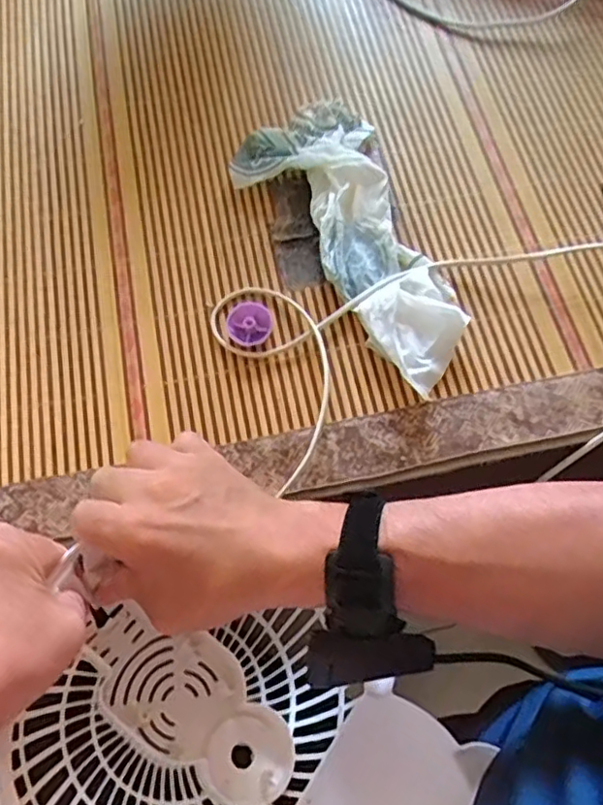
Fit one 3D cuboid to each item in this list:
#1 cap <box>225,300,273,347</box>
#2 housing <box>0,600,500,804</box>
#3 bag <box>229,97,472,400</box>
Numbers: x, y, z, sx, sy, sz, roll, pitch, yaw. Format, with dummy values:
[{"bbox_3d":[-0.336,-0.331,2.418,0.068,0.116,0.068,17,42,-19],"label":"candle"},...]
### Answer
[{"bbox_3d":[-0.042,-0.062,0.475,0.035,0.016,0.035,-1,67,2],"label":"cap"},{"bbox_3d":[-0.031,0.214,0.378,0.274,0.105,0.226,21,41,13],"label":"housing"},{"bbox_3d":[0.048,-0.139,0.492,0.111,0.034,0.276,-28,69,-9],"label":"bag"}]

